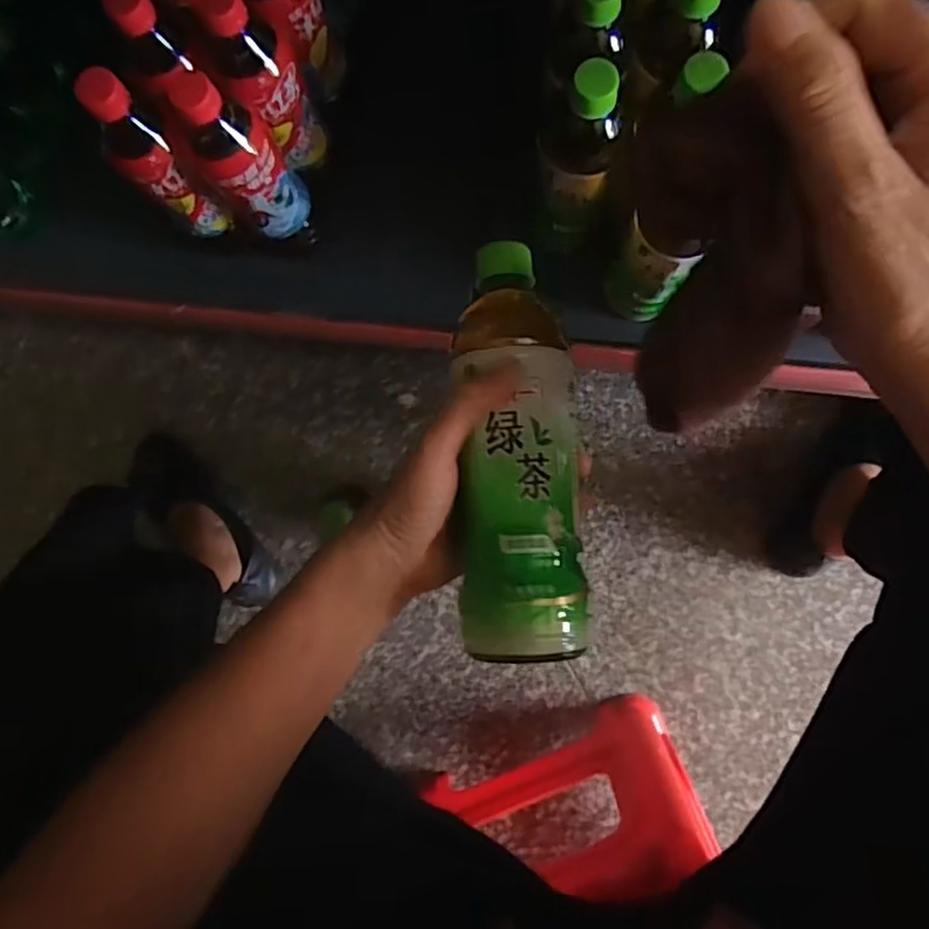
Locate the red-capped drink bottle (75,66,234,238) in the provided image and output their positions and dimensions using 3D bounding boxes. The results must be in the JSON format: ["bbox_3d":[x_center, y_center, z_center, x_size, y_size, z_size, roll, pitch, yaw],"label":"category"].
[{"bbox_3d":[-0.253,-0.246,0.546,0.046,0.158,0.052,-43,85,0],"label":"red-capped drink bottle"}]

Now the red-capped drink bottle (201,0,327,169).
[{"bbox_3d":[-0.175,-0.312,0.543,0.074,0.153,0.069,26,88,5],"label":"red-capped drink bottle"}]

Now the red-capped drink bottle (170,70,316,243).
[{"bbox_3d":[-0.178,-0.246,0.546,0.054,0.167,0.055,0,86,4],"label":"red-capped drink bottle"}]

